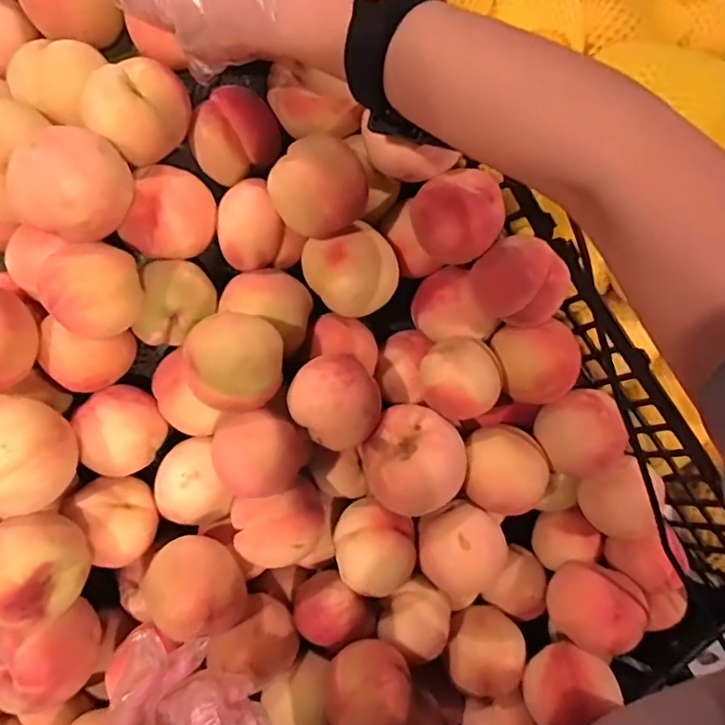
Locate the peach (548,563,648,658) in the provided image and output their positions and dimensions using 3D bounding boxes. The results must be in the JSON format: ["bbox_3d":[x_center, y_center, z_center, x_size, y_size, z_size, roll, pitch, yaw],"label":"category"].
[{"bbox_3d":[0.196,0.208,0.489,0.071,0.065,0.067,1,73,-2],"label":"peach"}]

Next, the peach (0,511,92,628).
[{"bbox_3d":[-0.220,0.136,0.376,0.055,0.061,0.067,-7,73,-4],"label":"peach"}]

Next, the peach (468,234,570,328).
[{"bbox_3d":[0.114,-0.059,0.425,0.055,0.067,0.066,-23,75,-9],"label":"peach"}]

